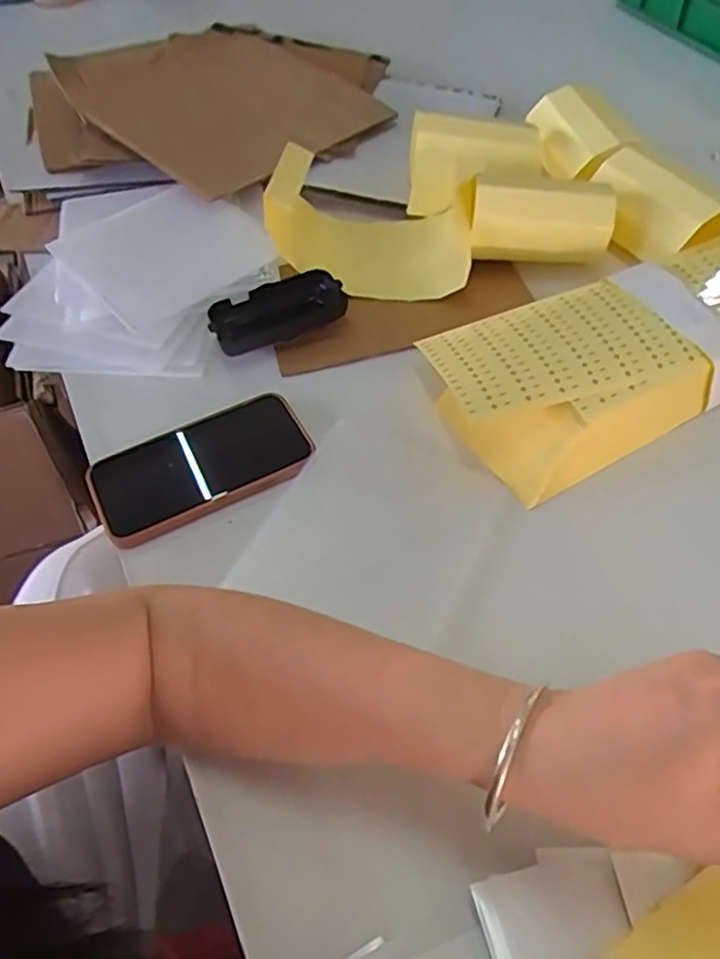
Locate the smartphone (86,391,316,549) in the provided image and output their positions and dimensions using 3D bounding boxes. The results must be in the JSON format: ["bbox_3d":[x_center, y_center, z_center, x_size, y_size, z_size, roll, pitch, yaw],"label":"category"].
[{"bbox_3d":[-0.113,-0.012,0.488,0.152,0.009,0.079,-24,55,-14],"label":"smartphone"}]

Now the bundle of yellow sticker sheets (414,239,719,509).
[{"bbox_3d":[0.230,-0.117,0.526,0.359,0.039,0.155,-24,55,-14],"label":"bundle of yellow sticker sheets"}]

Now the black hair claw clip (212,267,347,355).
[{"bbox_3d":[-0.068,-0.139,0.570,0.113,0.030,0.052,-25,56,-15],"label":"black hair claw clip"}]

